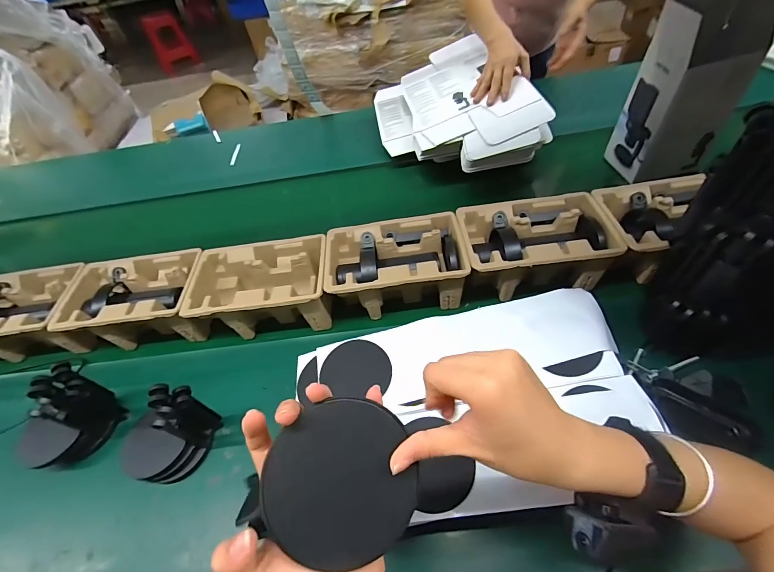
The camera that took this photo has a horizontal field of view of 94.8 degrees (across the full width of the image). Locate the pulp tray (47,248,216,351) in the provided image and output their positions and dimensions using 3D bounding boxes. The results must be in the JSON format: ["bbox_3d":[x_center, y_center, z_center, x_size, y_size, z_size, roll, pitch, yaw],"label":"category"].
[{"bbox_3d":[-0.441,0.031,0.654,0.229,0.127,0.148,-4,52,0],"label":"pulp tray"}]

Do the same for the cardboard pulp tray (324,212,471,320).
[{"bbox_3d":[0.012,-0.037,0.613,0.221,0.101,0.143,-5,52,0],"label":"cardboard pulp tray"}]

